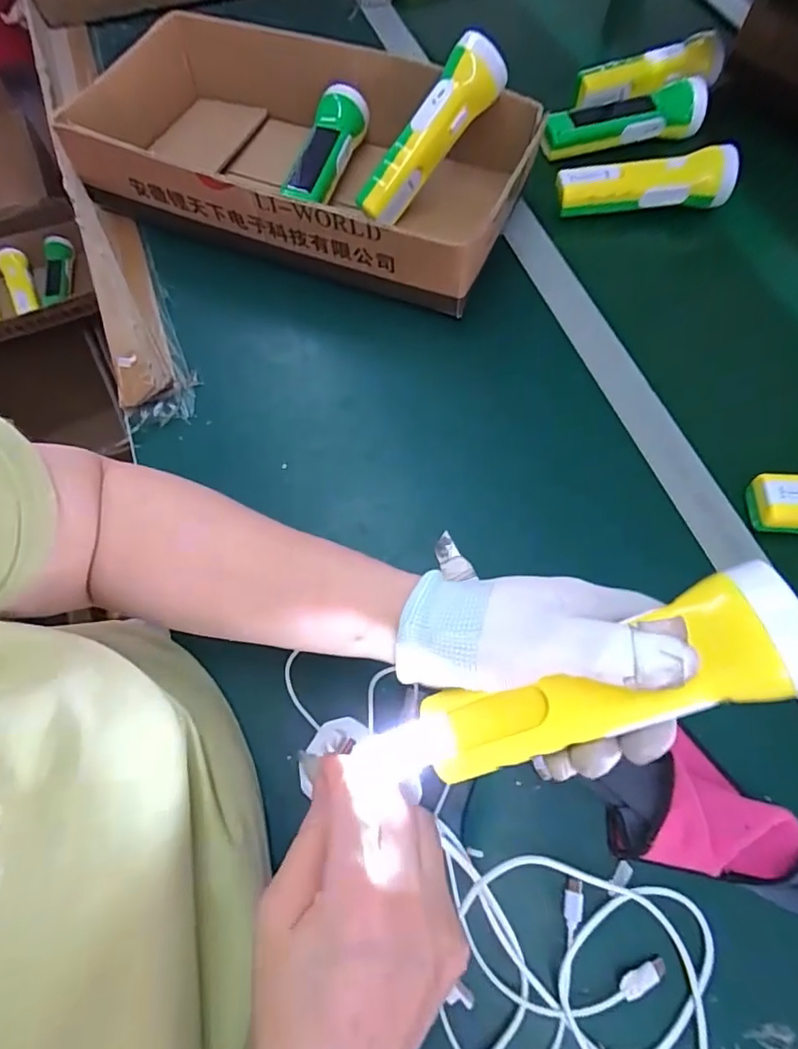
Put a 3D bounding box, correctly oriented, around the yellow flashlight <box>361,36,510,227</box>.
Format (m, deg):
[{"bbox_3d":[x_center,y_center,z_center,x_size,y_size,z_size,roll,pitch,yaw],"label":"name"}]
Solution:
[{"bbox_3d":[0.027,-0.354,0.480,0.047,0.054,0.169,44,100,18],"label":"yellow flashlight"}]

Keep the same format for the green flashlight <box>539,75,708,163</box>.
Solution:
[{"bbox_3d":[0.241,-0.448,0.573,0.177,0.043,0.047,-9,67,-2],"label":"green flashlight"}]

